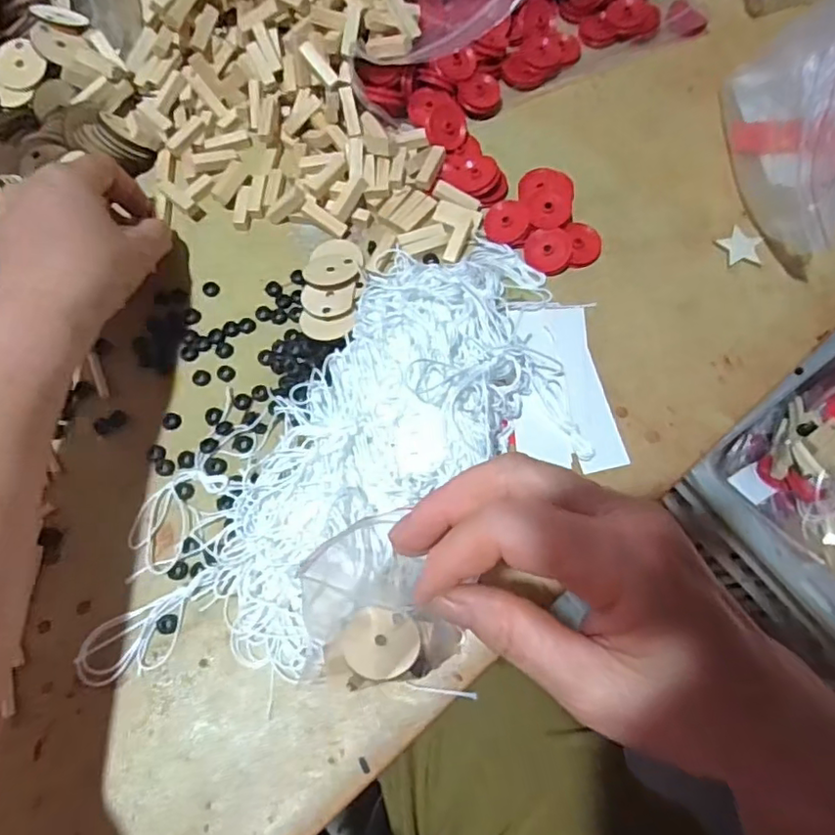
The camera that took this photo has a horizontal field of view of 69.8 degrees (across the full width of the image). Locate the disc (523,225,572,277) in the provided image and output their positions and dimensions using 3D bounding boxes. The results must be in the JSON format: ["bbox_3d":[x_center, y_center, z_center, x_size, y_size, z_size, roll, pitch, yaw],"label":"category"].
[{"bbox_3d":[0.081,-0.103,0.371,0.029,0.004,0.028,0,95,5],"label":"disc"}]

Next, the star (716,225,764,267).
[{"bbox_3d":[0.200,-0.107,0.371,0.025,0.004,0.026,-4,71,-1],"label":"star"}]

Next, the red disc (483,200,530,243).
[{"bbox_3d":[0.056,-0.123,0.377,0.028,0.004,0.025,-10,93,23],"label":"red disc"}]

